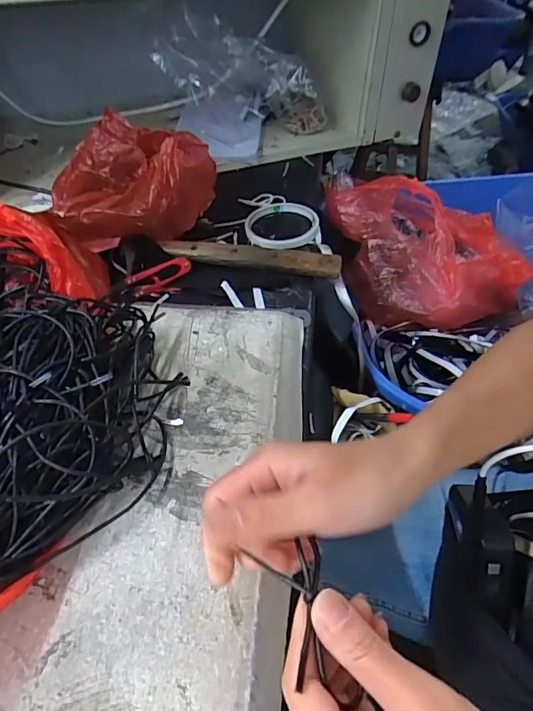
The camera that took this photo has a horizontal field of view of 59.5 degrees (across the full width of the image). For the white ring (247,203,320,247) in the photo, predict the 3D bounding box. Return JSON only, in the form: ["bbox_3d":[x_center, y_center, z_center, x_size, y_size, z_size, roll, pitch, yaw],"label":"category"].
[{"bbox_3d":[0.019,-0.157,0.555,0.085,0.015,0.091,0,48,0],"label":"white ring"}]

